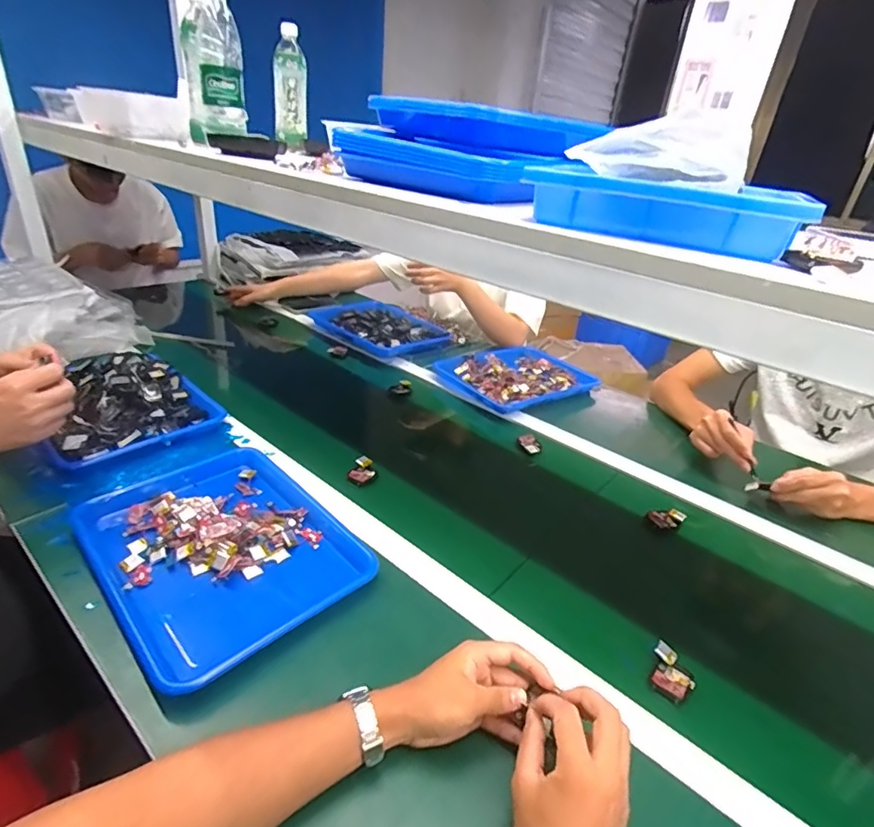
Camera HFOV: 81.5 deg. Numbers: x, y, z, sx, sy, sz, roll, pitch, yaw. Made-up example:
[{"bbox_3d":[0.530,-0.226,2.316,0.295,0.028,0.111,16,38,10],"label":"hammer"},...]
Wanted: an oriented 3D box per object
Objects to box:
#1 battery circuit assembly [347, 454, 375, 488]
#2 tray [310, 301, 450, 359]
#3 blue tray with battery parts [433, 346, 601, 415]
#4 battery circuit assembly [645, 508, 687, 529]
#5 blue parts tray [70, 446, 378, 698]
[{"bbox_3d":[-0.114,0.091,0.795,0.036,0.024,0.046,13,32,15],"label":"battery circuit assembly"},{"bbox_3d":[-0.163,-0.229,1.271,0.199,0.044,0.351,-18,38,-37],"label":"tray"},{"bbox_3d":[0.185,-0.092,1.160,0.326,0.035,0.252,-12,34,-29],"label":"blue tray with battery parts"},{"bbox_3d":[0.344,0.156,0.758,0.052,0.017,0.029,8,29,2],"label":"battery circuit assembly"},{"bbox_3d":[-0.261,0.159,0.629,0.263,0.034,0.338,-22,40,-40],"label":"blue parts tray"}]

